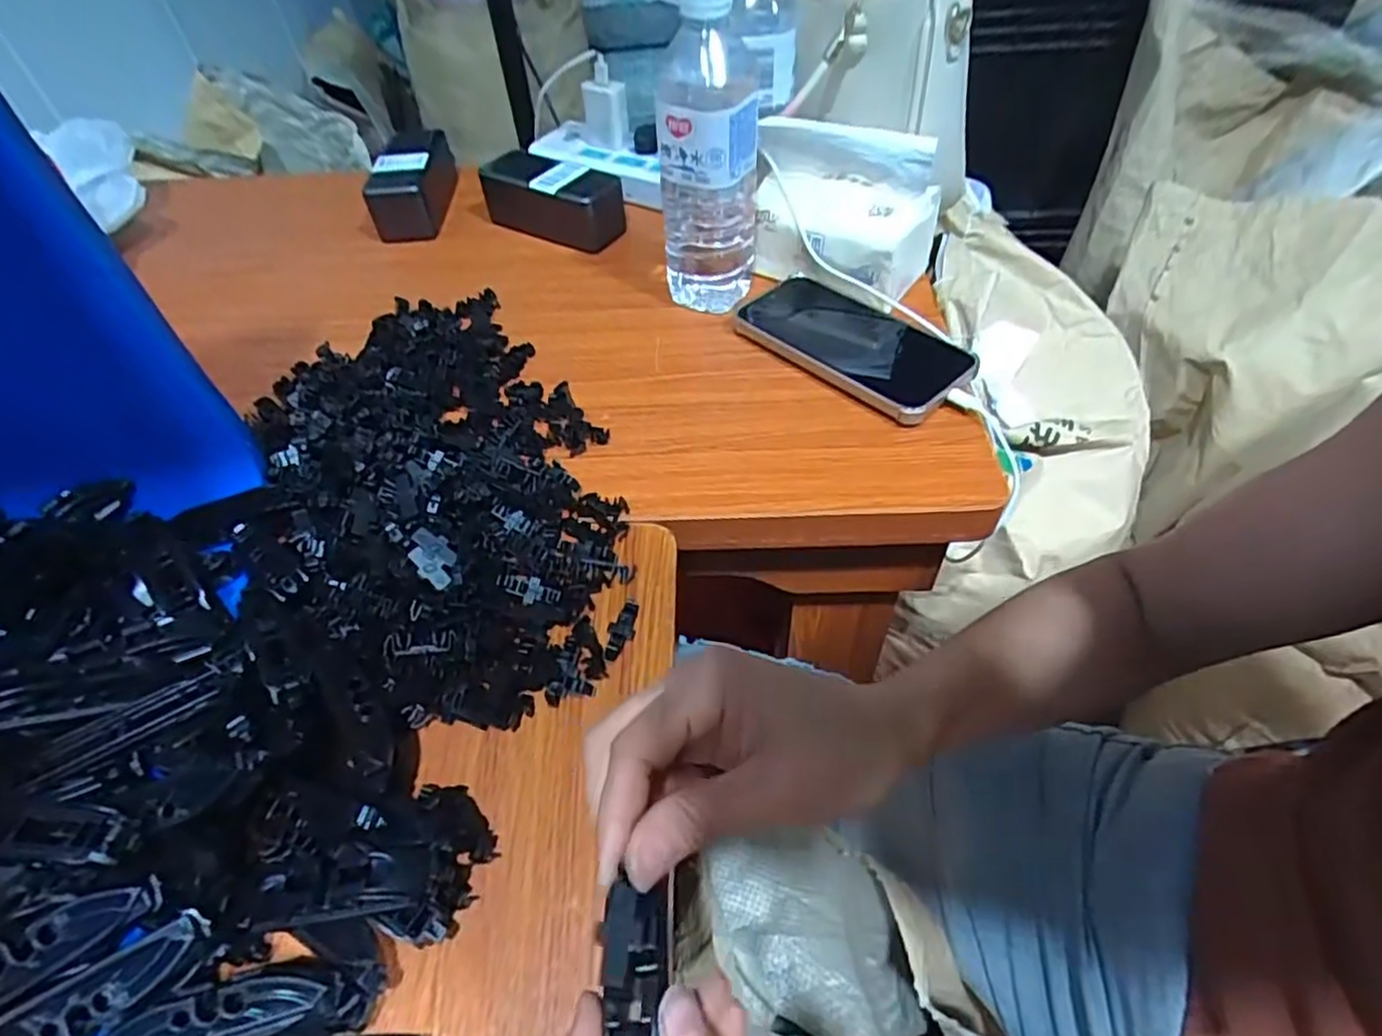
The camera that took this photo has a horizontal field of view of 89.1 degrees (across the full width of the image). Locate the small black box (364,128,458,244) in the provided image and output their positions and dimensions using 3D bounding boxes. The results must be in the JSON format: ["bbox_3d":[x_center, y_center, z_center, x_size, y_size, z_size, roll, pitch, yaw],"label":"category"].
[{"bbox_3d":[-0.255,-0.309,0.649,0.053,0.055,0.111,0,50,2],"label":"small black box"}]

